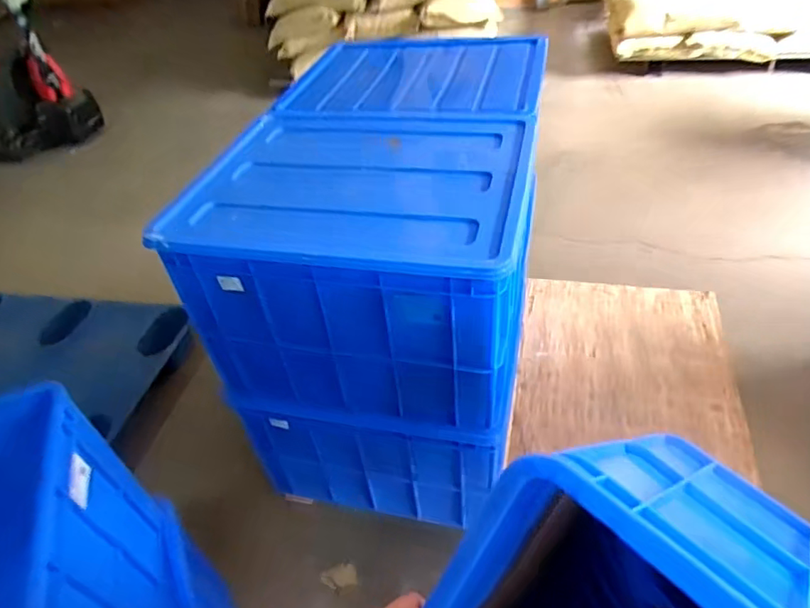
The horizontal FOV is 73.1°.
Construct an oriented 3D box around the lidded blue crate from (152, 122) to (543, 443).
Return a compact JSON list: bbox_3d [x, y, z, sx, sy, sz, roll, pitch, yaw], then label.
[{"bbox_3d":[-0.058,-0.080,1.102,0.557,0.422,0.492,5,44,13],"label":"lidded blue crate"}]

